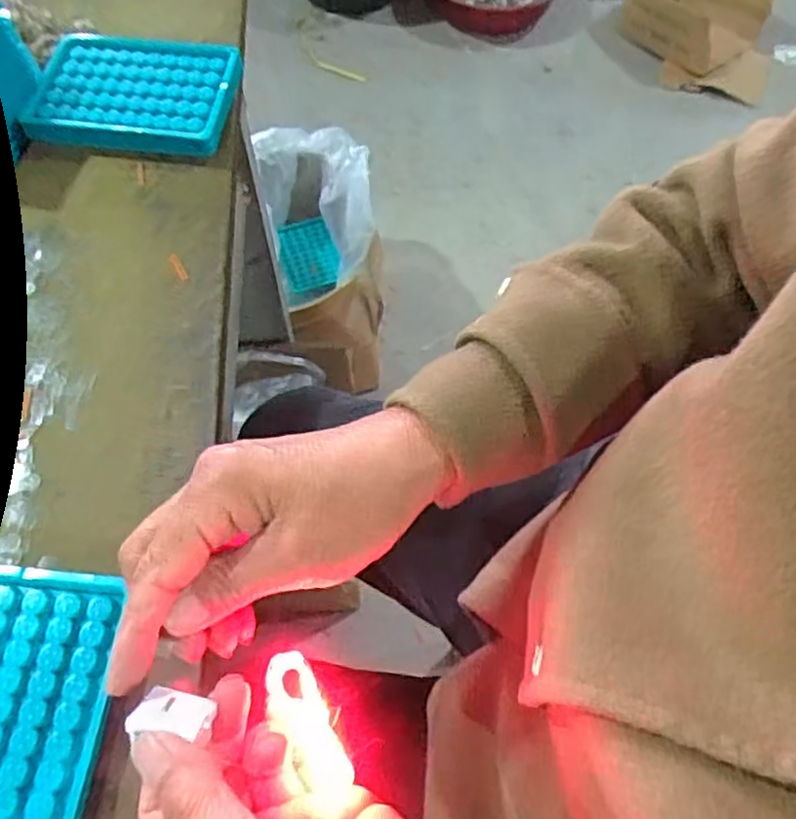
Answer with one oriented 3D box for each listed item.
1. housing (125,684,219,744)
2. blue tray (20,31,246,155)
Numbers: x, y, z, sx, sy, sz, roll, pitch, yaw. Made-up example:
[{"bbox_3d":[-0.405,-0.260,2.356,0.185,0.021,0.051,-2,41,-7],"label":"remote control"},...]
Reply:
[{"bbox_3d":[-0.080,0.109,0.237,0.026,0.010,0.019,9,22,3],"label":"housing"},{"bbox_3d":[-0.182,-0.221,0.465,0.133,0.018,0.089,4,62,0],"label":"blue tray"}]

